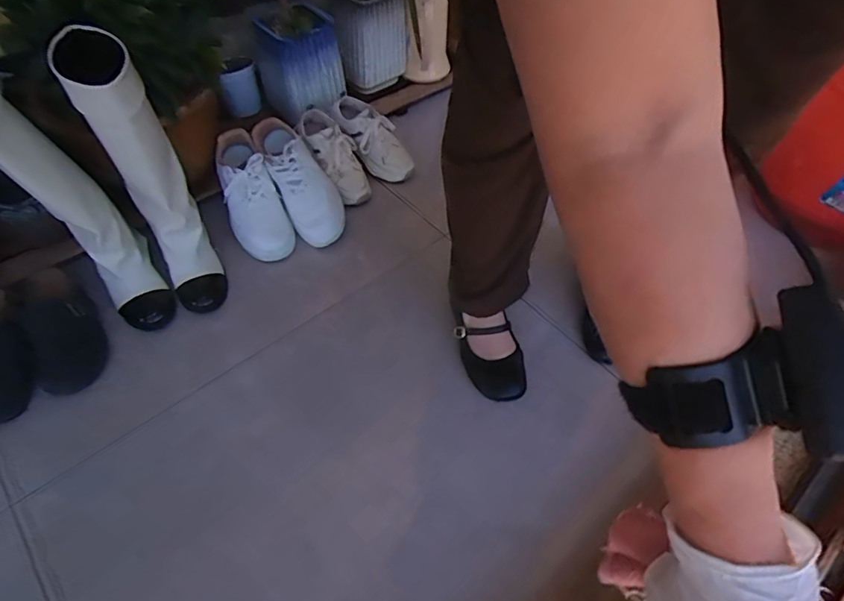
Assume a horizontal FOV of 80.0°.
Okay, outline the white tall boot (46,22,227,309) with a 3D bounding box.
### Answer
[{"bbox_3d":[-0.428,-0.194,0.794,0.087,0.407,0.253,-26,58,-19],"label":"white tall boot"}]

